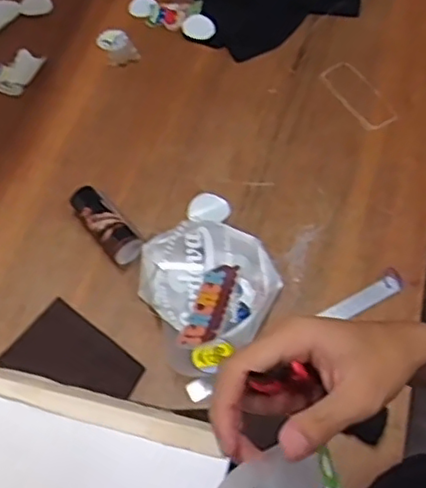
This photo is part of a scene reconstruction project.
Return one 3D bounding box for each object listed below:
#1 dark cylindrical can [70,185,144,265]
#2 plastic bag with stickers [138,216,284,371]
[{"bbox_3d":[-0.164,-0.033,0.954,0.055,0.039,0.149,-36,66,-16],"label":"dark cylindrical can"},{"bbox_3d":[-0.007,0.053,0.894,0.183,0.044,0.230,-34,66,-15],"label":"plastic bag with stickers"}]

